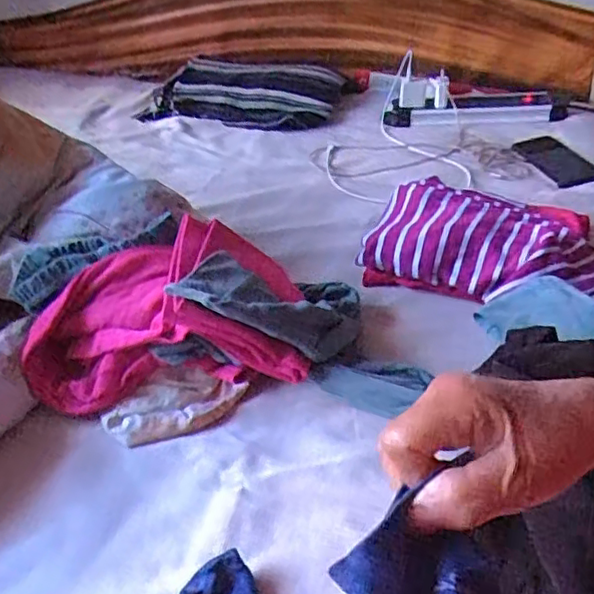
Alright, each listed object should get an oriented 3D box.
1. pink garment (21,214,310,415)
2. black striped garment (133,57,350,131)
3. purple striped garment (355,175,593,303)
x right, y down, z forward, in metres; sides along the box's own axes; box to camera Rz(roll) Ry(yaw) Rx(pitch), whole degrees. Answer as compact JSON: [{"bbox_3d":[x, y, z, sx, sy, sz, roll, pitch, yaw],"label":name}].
[{"bbox_3d":[-0.140,0.021,0.676,0.285,0.124,0.167,-6,37,-1],"label":"pink garment"},{"bbox_3d":[-0.121,-0.426,1.304,0.415,0.104,0.131,7,38,11],"label":"black striped garment"},{"bbox_3d":[0.254,-0.072,0.801,0.318,0.063,0.208,8,39,16],"label":"purple striped garment"}]

